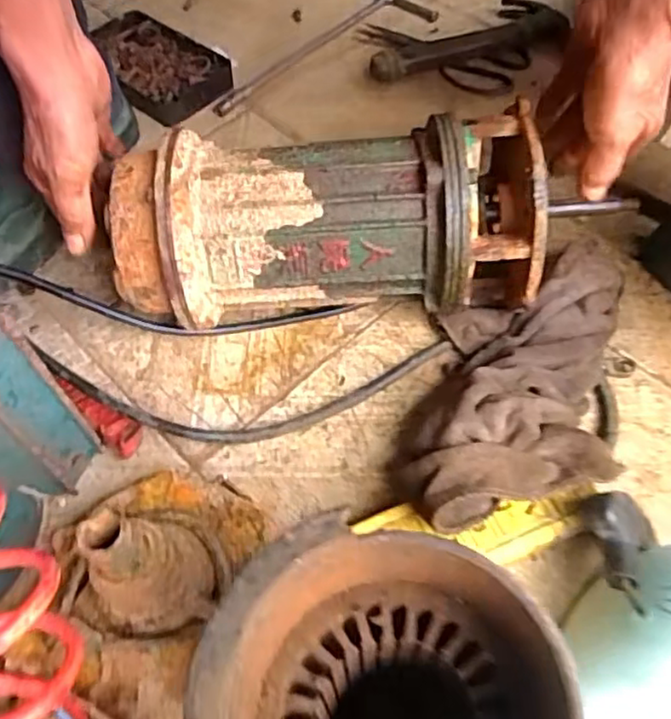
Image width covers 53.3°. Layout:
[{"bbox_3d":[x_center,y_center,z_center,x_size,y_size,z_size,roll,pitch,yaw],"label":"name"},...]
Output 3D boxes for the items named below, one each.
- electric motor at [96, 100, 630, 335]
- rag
[{"bbox_3d":[-0.005,-0.103,0.497,0.303,0.118,0.128,-4,56,-2],"label":"electric motor"},{"bbox_3d":[0.135,0.013,0.489,0.144,0.064,0.251,11,57,11],"label":"rag"}]

